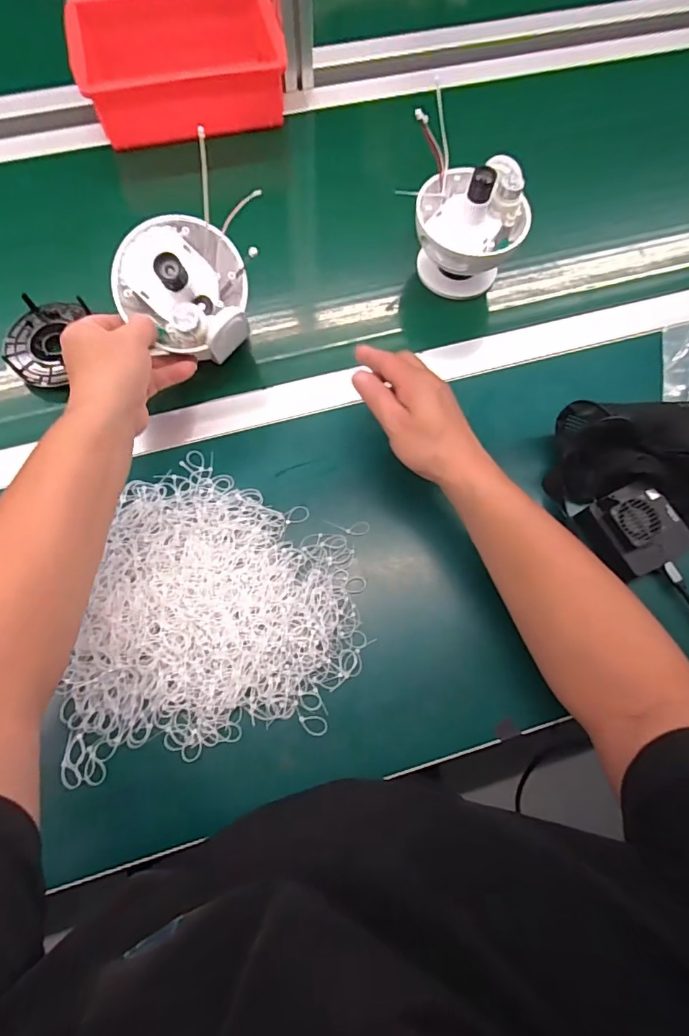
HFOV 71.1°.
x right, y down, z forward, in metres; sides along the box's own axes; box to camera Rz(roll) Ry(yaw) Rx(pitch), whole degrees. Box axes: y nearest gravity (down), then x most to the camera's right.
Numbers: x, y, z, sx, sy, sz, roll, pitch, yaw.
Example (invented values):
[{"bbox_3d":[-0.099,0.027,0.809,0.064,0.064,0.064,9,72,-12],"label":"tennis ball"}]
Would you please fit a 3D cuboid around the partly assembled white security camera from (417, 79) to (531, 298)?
[{"bbox_3d":[0.132,-0.316,0.519,0.115,0.121,0.120,18,73,3],"label":"partly assembled white security camera"}]

